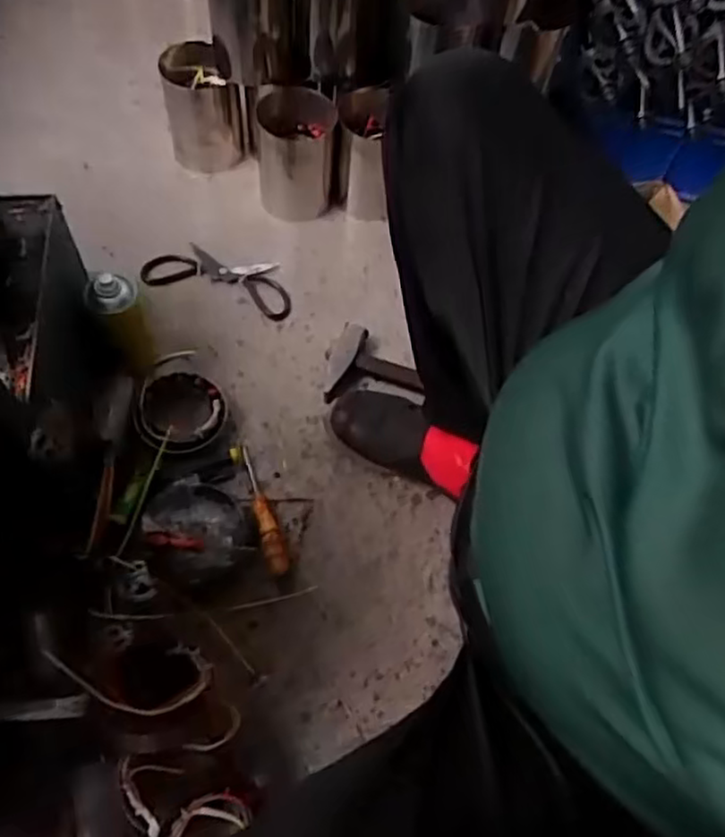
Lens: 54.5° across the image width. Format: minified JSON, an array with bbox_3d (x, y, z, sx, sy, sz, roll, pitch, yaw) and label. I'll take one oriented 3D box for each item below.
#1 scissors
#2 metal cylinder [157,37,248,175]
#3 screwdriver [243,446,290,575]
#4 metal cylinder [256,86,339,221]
[{"bbox_3d":[-0.213,-0.217,1.073,0.229,0.007,0.100,16,61,5],"label":"scissors"},{"bbox_3d":[-0.261,-0.511,1.166,0.122,0.158,0.123,-11,62,-10],"label":"metal cylinder"},{"bbox_3d":[-0.129,0.112,0.886,0.027,0.035,0.177,-17,63,-14],"label":"screwdriver"},{"bbox_3d":[-0.104,-0.413,1.111,0.122,0.148,0.111,-2,61,-6],"label":"metal cylinder"}]

